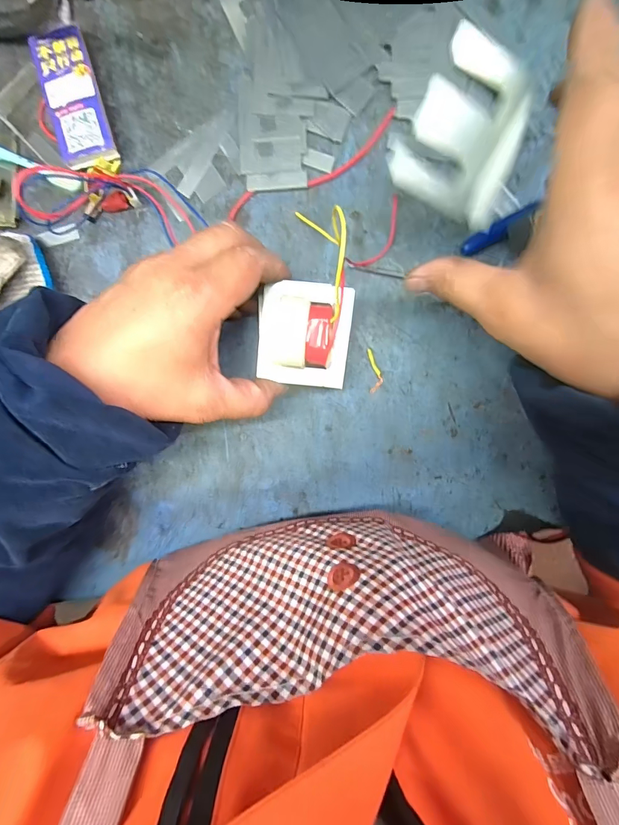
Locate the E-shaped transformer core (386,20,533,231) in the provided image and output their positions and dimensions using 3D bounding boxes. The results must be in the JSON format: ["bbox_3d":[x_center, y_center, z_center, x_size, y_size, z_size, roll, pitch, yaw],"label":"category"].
[{"bbox_3d":[0.081,-0.145,0.194,0.059,0.019,0.068,25,98,-2],"label":"E-shaped transformer core"}]

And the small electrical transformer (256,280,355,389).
[{"bbox_3d":[-0.004,-0.051,0.243,0.060,0.030,0.066,5,98,1],"label":"small electrical transformer"}]

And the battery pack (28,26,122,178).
[{"bbox_3d":[-0.163,-0.216,0.267,0.038,0.016,0.095,-15,97,4],"label":"battery pack"}]

